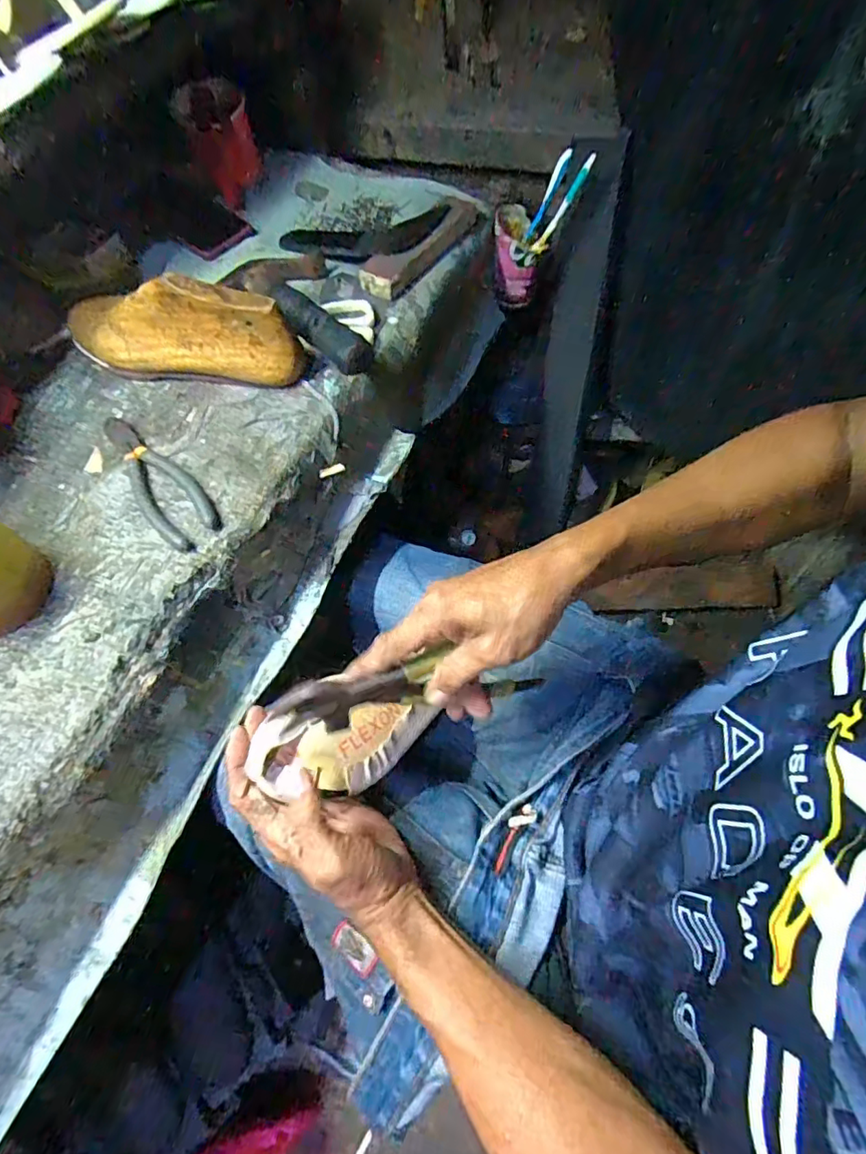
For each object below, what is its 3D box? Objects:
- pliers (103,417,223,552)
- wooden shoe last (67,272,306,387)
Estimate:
[{"bbox_3d":[-0.251,-0.089,0.483,0.049,0.013,0.167,-39,68,-16],"label":"pliers"},{"bbox_3d":[-0.250,-0.242,0.519,0.252,0.089,0.069,13,64,9],"label":"wooden shoe last"}]

